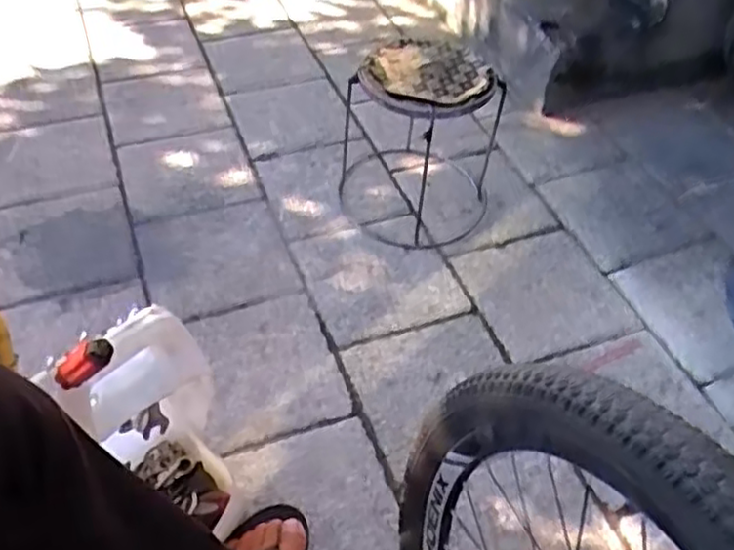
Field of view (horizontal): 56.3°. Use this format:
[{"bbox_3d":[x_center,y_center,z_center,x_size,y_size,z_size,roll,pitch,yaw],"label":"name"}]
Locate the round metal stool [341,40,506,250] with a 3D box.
[{"bbox_3d":[0.093,-0.245,1.221,0.284,0.276,0.282,1,47,-1],"label":"round metal stool"}]

